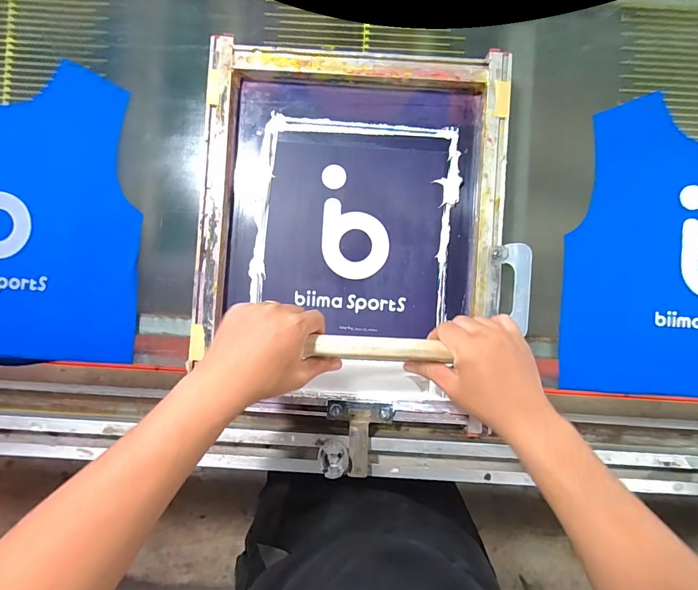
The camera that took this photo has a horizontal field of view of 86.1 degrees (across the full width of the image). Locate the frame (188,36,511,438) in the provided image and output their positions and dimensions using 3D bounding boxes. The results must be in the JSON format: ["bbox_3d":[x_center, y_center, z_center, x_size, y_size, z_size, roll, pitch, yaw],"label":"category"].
[{"bbox_3d":[-0.001,-0.085,0.502,0.389,0.027,0.481,5,88,1],"label":"frame"}]

